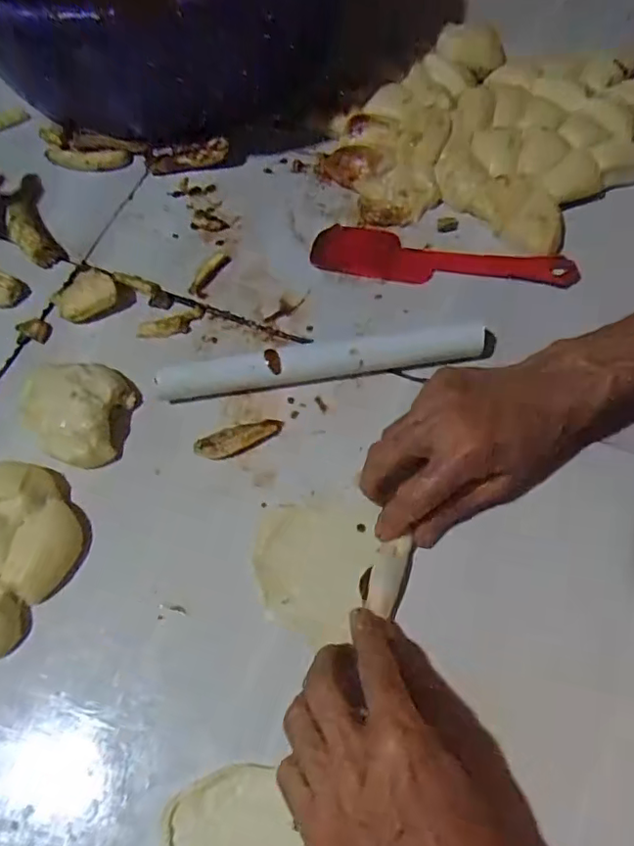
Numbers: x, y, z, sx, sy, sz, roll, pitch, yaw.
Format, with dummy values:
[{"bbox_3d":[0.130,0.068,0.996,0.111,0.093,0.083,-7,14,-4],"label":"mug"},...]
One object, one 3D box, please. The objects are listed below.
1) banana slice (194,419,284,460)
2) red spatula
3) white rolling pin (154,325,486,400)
[{"bbox_3d":[-0.053,0.012,0.396,0.060,0.011,0.019,-20,65,-8],"label":"banana slice"},{"bbox_3d":[0.098,-0.129,0.455,0.205,0.011,0.047,11,65,7],"label":"red spatula"},{"bbox_3d":[0.002,-0.043,0.410,0.227,0.028,0.026,-9,64,-3],"label":"white rolling pin"}]

